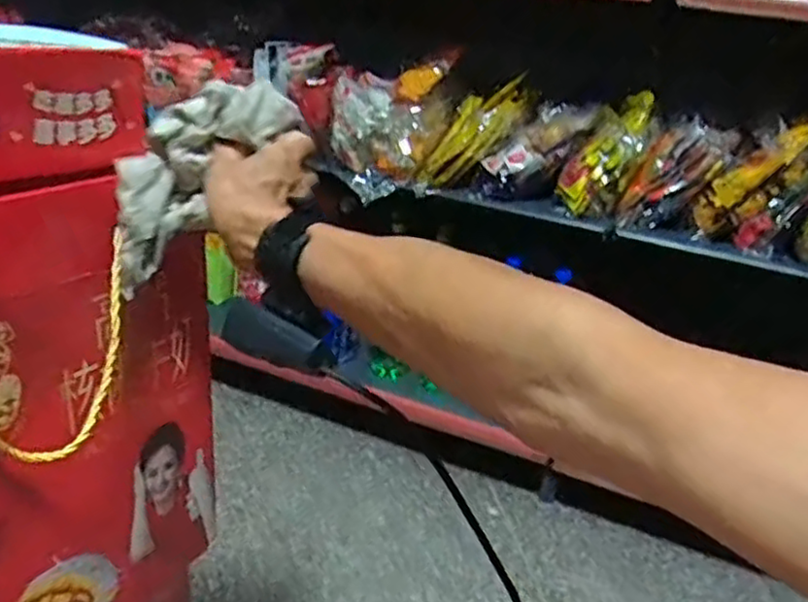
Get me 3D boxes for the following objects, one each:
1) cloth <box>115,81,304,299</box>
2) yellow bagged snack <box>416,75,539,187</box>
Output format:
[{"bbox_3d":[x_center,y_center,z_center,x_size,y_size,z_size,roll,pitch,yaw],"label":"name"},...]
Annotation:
[{"bbox_3d":[-0.152,-0.099,0.521,0.046,0.065,0.193,22,66,31],"label":"cloth"},{"bbox_3d":[0.135,-0.322,1.372,0.090,0.257,0.106,43,18,-16],"label":"yellow bagged snack"}]

